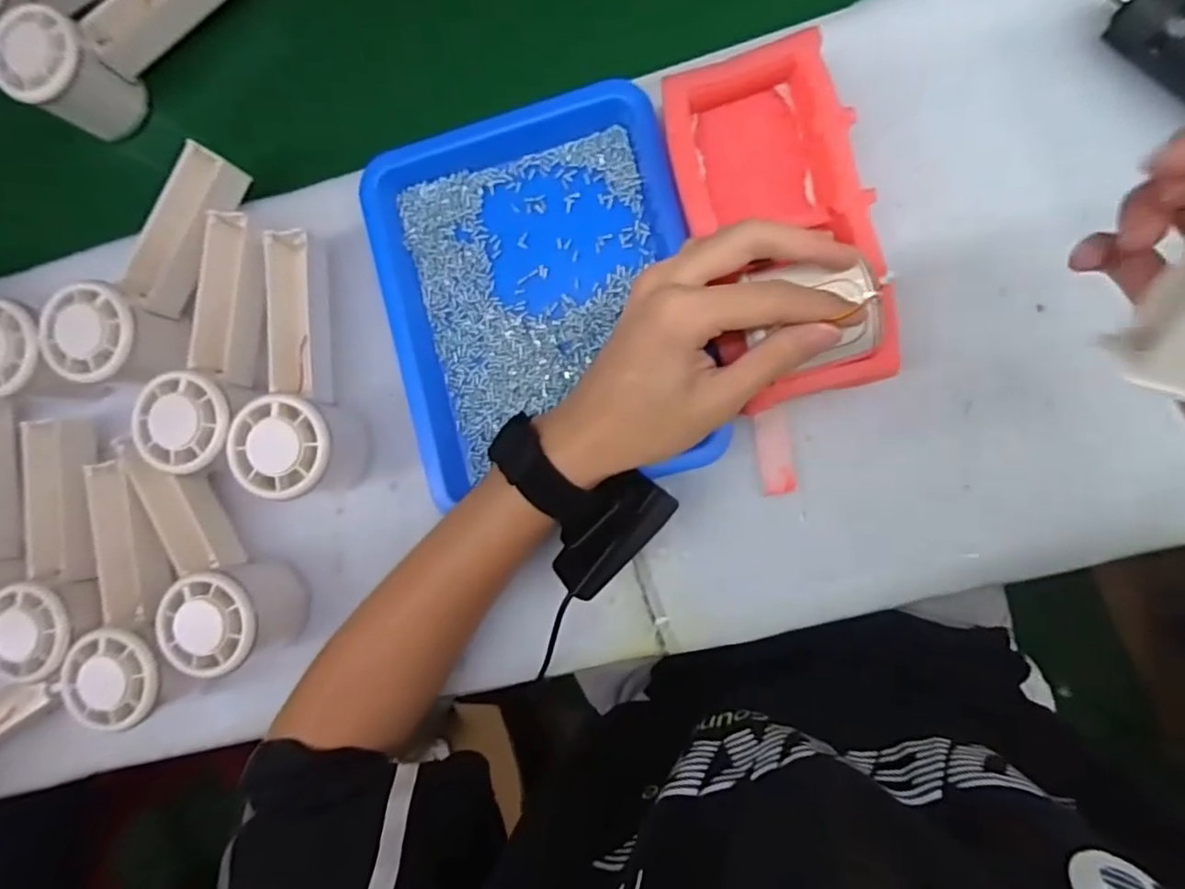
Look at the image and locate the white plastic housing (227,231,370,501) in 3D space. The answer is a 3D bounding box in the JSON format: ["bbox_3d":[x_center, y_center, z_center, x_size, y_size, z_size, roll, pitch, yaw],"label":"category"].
[{"bbox_3d":[-0.178,-0.046,0.370,0.051,0.059,0.150,-13,89,6],"label":"white plastic housing"}]

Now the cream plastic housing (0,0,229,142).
[{"bbox_3d":[-0.295,-0.266,0.399,0.149,0.063,0.046,-38,86,5],"label":"cream plastic housing"}]

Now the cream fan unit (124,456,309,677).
[{"bbox_3d":[-0.232,0.071,0.379,0.058,0.061,0.129,-43,86,5],"label":"cream fan unit"}]

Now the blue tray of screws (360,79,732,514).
[{"bbox_3d":[-0.031,-0.086,0.368,0.170,0.025,0.221,-12,89,6],"label":"blue tray of screws"}]

